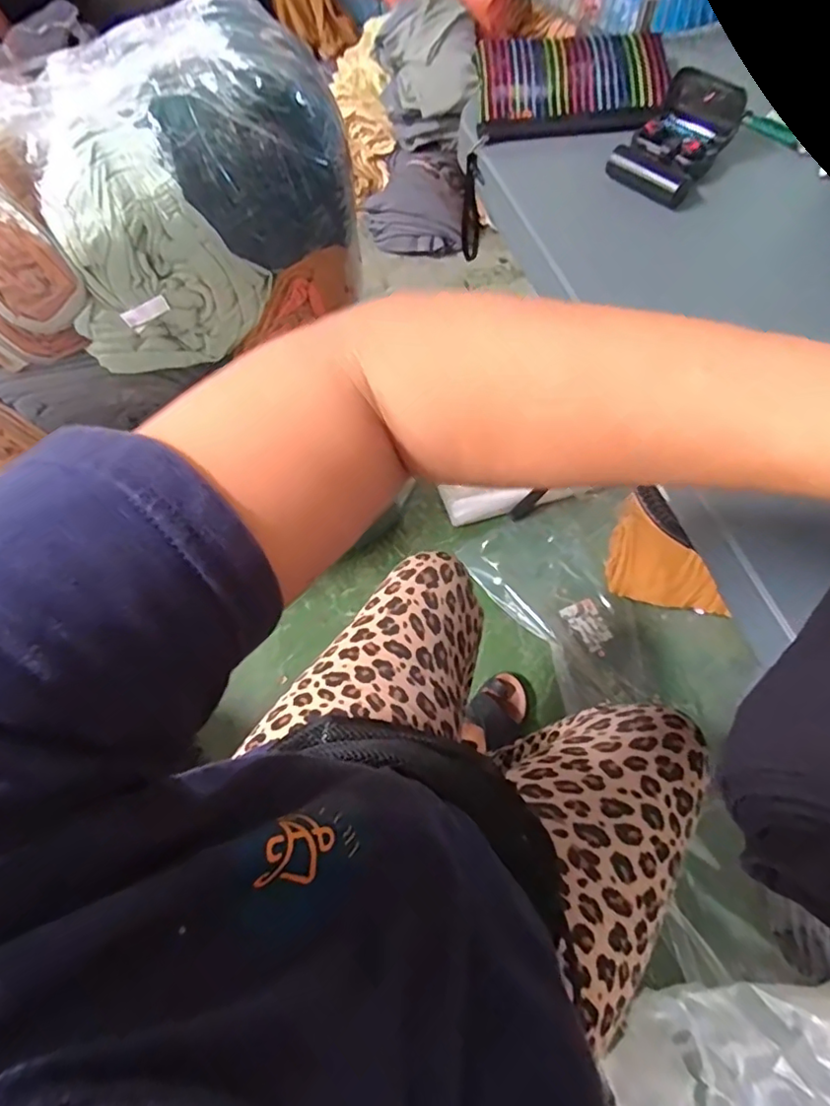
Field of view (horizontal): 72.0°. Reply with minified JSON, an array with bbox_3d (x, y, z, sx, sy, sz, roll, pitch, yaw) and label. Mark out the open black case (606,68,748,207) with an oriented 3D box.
[{"bbox_3d":[0.248,-0.390,0.542,0.080,0.054,0.117,39,72,19],"label":"open black case"}]

